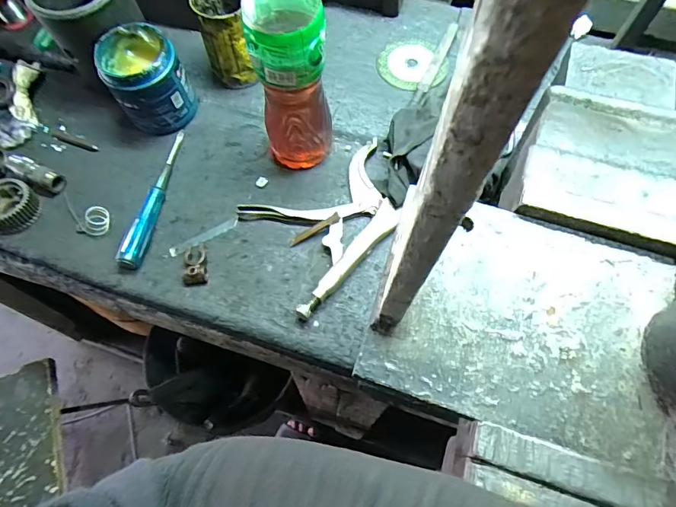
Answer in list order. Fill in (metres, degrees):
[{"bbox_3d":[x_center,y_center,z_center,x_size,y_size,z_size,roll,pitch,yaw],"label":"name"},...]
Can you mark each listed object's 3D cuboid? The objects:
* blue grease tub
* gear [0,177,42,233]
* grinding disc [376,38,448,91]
[{"bbox_3d":[-0.238,-0.218,0.550,0.092,0.101,0.097,0,65,0],"label":"blue grease tub"},{"bbox_3d":[-0.398,-0.059,0.526,0.055,0.036,0.060,0,65,0],"label":"gear"},{"bbox_3d":[0.107,-0.273,0.627,0.100,0.006,0.095,-2,65,5],"label":"grinding disc"}]

